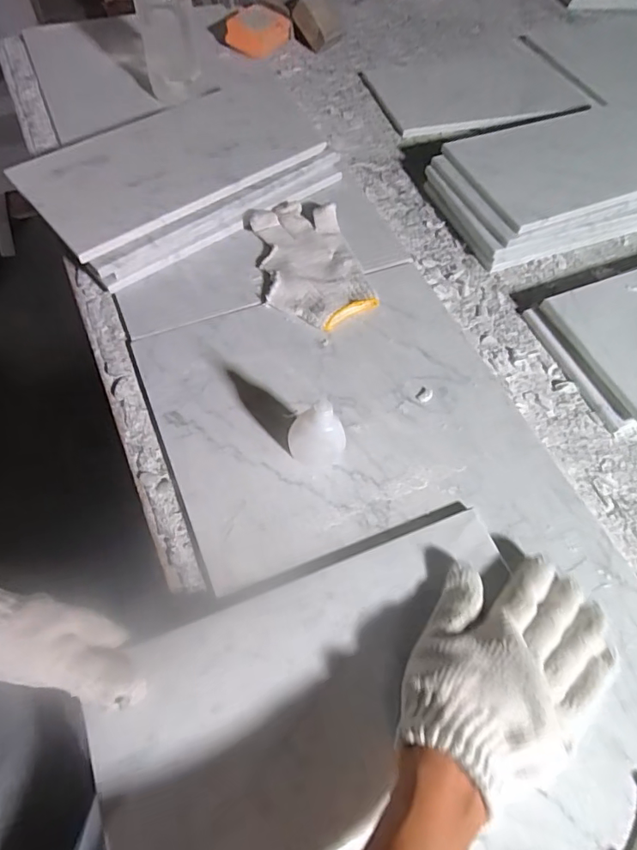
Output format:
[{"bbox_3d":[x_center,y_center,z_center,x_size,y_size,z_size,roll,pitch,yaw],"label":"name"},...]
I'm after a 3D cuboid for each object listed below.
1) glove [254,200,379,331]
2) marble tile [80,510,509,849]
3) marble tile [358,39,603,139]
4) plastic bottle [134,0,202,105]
[{"bbox_3d":[-0.010,-0.168,0.509,0.098,0.029,0.160,-12,61,-11],"label":"glove"},{"bbox_3d":[0.011,0.168,0.318,0.292,0.023,0.147,-19,59,-13],"label":"marble tile"},{"bbox_3d":[0.227,-0.492,0.718,0.300,0.014,0.186,-16,62,-13],"label":"marble tile"},{"bbox_3d":[-0.180,-0.489,0.561,0.066,0.191,0.059,-10,61,-10],"label":"plastic bottle"}]

